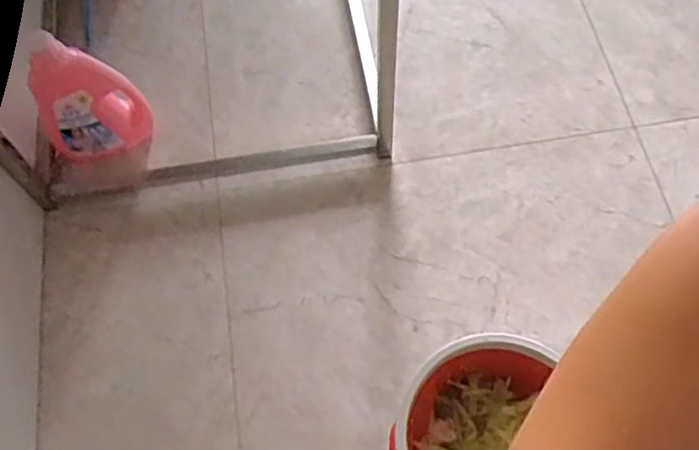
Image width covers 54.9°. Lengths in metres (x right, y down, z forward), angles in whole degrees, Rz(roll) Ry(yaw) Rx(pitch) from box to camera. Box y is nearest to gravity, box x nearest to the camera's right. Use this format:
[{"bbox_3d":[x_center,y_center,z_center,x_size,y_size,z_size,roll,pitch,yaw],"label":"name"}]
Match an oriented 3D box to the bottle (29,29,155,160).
[{"bbox_3d":[-0.455,-0.215,1.162,0.171,0.210,0.095,-18,65,-6],"label":"bottle"}]

